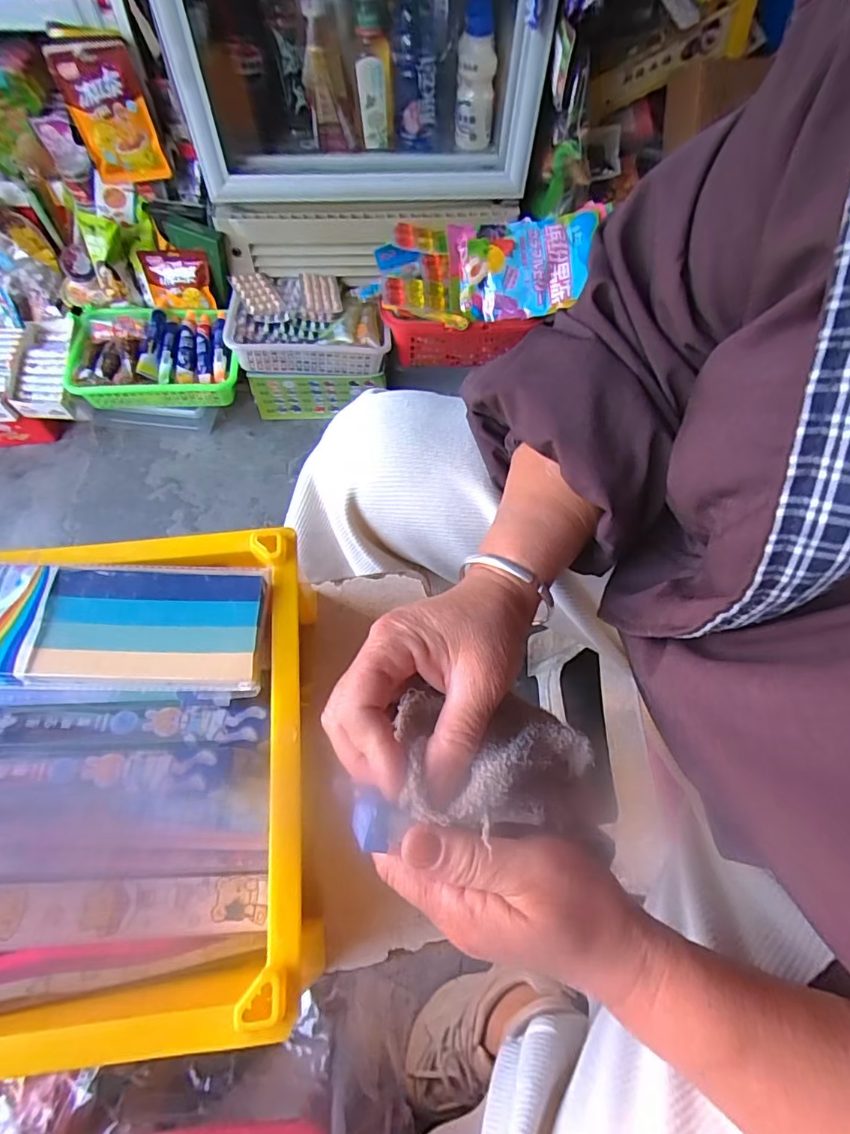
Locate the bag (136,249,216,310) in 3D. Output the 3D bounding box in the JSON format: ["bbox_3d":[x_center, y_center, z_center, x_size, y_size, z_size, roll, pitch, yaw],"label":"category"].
[{"bbox_3d":[-0.435,-0.507,0.933,0.113,0.083,0.038,6,64,0],"label":"bag"}]

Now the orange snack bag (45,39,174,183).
[{"bbox_3d":[-0.499,-0.719,0.840,0.118,0.170,0.057,-16,66,-10],"label":"orange snack bag"}]

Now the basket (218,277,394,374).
[{"bbox_3d":[-0.205,-0.441,0.937,0.273,0.068,0.191,-3,64,-4],"label":"basket"}]

